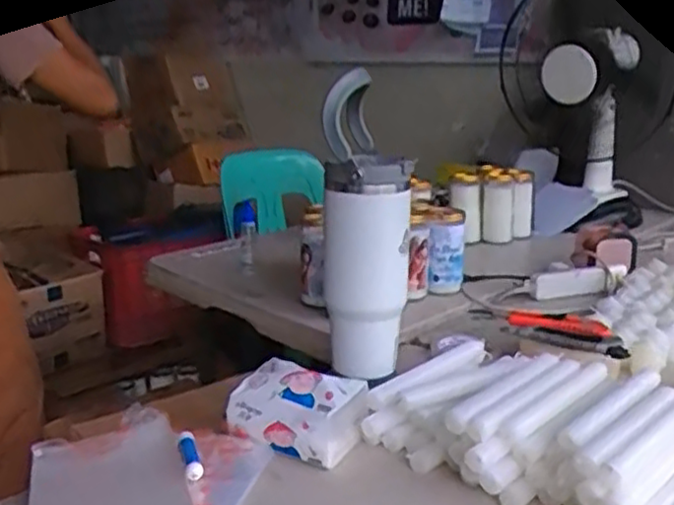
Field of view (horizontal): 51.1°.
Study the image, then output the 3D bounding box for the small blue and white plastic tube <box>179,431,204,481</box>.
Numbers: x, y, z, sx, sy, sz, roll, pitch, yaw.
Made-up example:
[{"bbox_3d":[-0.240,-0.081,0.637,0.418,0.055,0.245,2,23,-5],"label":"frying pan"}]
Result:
[{"bbox_3d":[-0.136,0.190,0.656,0.016,0.019,0.070,-4,16,-17],"label":"small blue and white plastic tube"}]

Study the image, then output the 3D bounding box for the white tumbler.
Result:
[{"bbox_3d":[0.035,-0.023,0.819,0.097,0.324,0.102,1,15,3],"label":"white tumbler"}]

